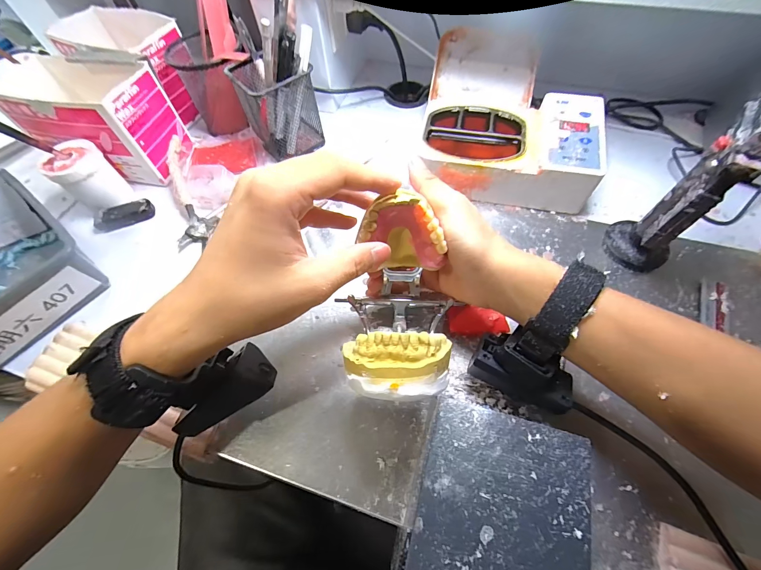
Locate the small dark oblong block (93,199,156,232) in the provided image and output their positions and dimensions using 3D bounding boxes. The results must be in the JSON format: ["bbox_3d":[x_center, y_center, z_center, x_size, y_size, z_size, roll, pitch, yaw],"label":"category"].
[{"bbox_3d":[-0.294,-0.081,0.371,0.062,0.016,0.020,-16,64,-9],"label":"small dark oblong block"}]

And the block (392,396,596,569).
[{"bbox_3d":[0.058,0.126,0.167,0.085,0.034,0.107,15,62,11],"label":"block"}]

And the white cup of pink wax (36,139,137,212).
[{"bbox_3d":[-0.327,-0.121,0.364,0.046,0.068,0.054,36,69,19],"label":"white cup of pink wax"}]

